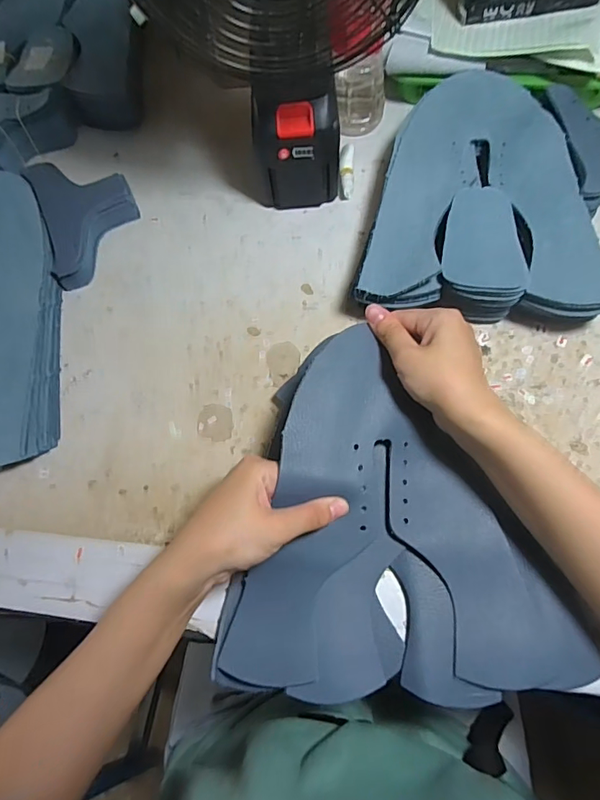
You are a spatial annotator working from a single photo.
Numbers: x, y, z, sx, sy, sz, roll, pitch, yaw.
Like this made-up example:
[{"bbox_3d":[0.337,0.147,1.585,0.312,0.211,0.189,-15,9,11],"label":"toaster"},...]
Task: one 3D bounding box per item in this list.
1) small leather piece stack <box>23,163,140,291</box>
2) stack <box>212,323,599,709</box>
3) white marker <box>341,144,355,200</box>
[{"bbox_3d":[-0.209,-0.185,0.470,0.090,0.028,0.138,-22,69,-5],"label":"small leather piece stack"},{"bbox_3d":[0.068,0.075,0.329,0.235,0.055,0.237,0,70,1],"label":"stack"},{"bbox_3d":[0.048,-0.231,0.478,0.013,0.013,0.056,2,69,4],"label":"white marker"}]

